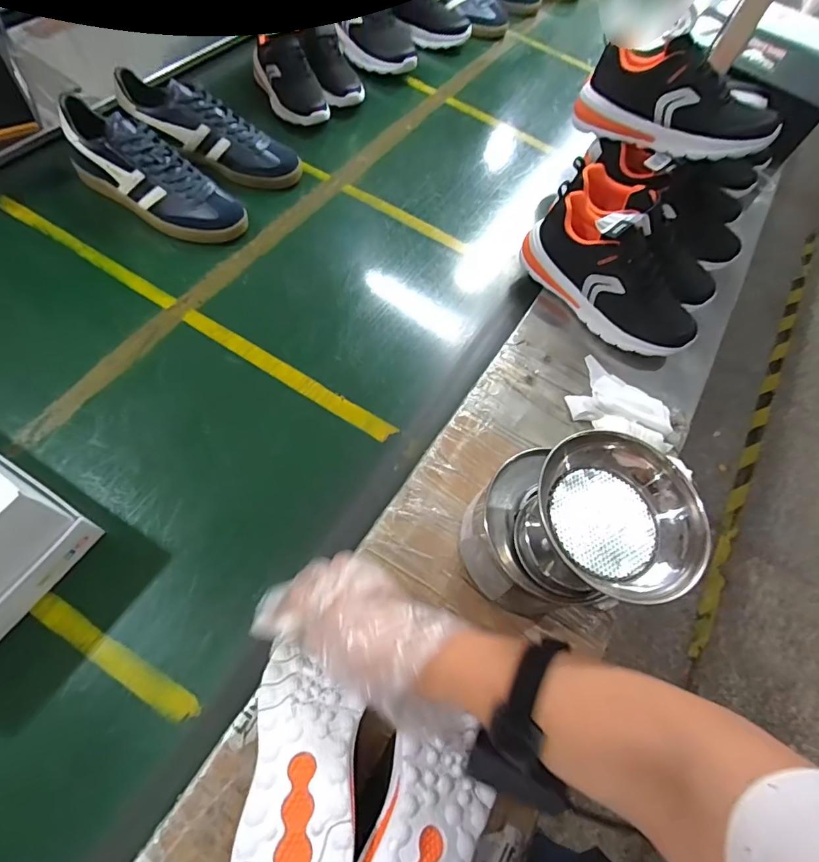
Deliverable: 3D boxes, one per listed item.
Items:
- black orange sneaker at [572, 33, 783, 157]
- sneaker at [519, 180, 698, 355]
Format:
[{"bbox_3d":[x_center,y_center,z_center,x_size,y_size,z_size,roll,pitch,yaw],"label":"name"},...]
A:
[{"bbox_3d":[0.383,-0.464,0.665,0.268,0.107,0.089,26,67,9],"label":"black orange sneaker"},{"bbox_3d":[0.285,-0.218,0.640,0.098,0.120,0.262,-35,72,-17],"label":"sneaker"}]

